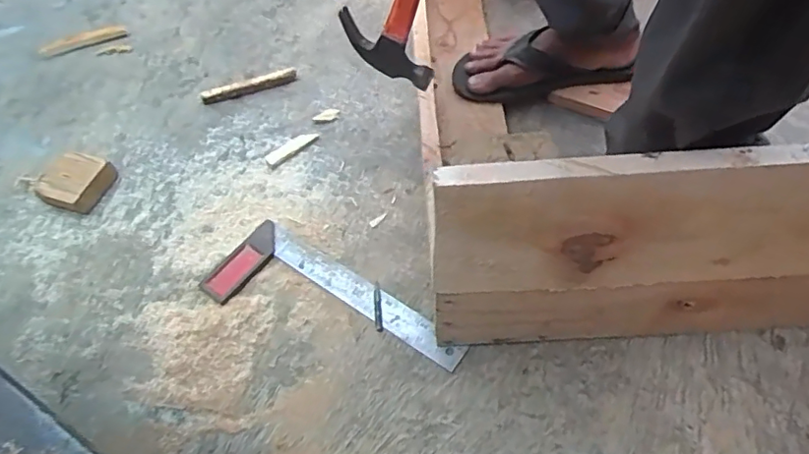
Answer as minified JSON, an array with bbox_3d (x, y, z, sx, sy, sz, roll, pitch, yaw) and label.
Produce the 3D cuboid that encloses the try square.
[{"bbox_3d":[-0.086,0.096,0.633,0.302,0.013,0.115,28,63,21],"label":"try square"}]

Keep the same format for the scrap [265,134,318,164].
[{"bbox_3d":[-0.160,-0.114,0.781,0.078,0.004,0.020,-36,61,-18],"label":"scrap"}]

